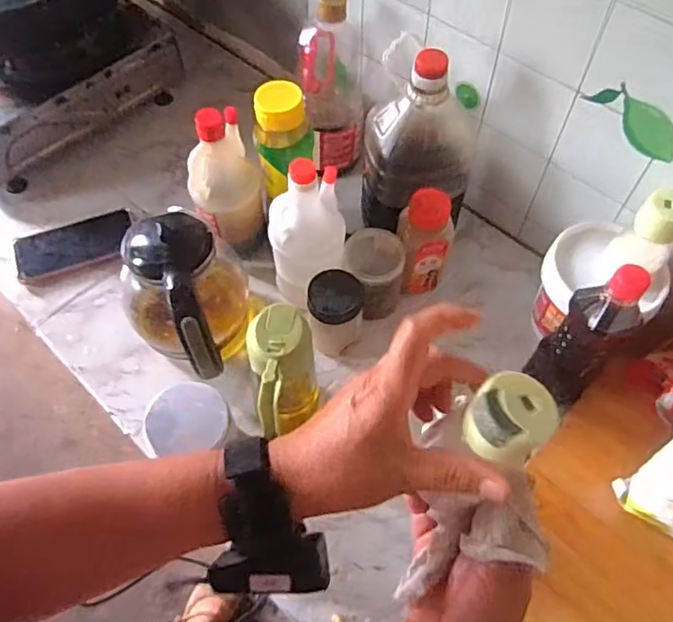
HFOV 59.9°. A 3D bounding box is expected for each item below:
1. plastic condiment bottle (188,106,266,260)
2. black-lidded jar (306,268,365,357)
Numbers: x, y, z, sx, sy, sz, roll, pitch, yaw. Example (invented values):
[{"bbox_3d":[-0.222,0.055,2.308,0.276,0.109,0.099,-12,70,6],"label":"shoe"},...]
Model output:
[{"bbox_3d":[-0.137,-0.160,0.710,0.083,0.179,0.081,0,58,0],"label":"plastic condiment bottle"},{"bbox_3d":[-0.001,0.007,0.689,0.061,0.105,0.065,0,58,0],"label":"black-lidded jar"}]

